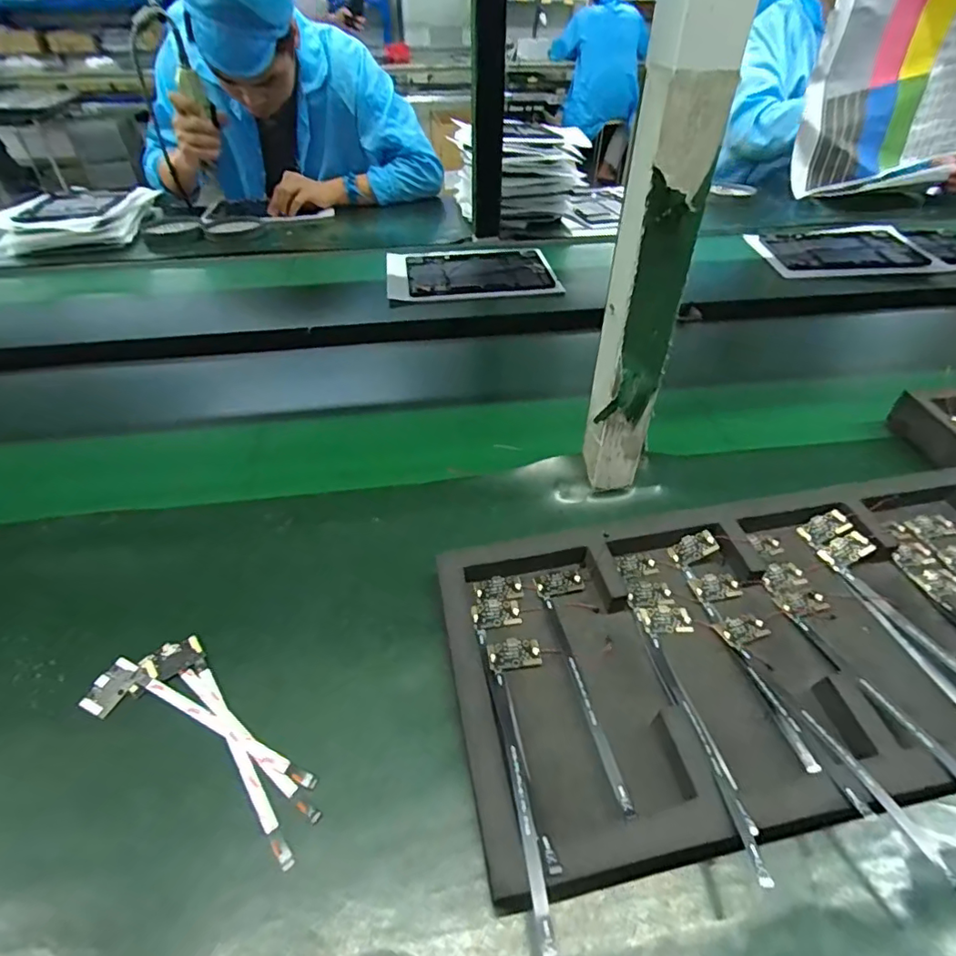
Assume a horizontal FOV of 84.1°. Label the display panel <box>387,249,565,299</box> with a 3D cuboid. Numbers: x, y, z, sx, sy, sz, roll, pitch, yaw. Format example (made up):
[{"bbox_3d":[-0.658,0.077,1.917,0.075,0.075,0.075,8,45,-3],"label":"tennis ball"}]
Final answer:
[{"bbox_3d":[-0.013,-0.353,0.900,0.272,0.011,0.188,-4,44,-4],"label":"display panel"}]

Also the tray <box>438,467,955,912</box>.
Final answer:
[{"bbox_3d":[0.221,0.119,0.374,0.482,0.039,0.239,-8,44,-8],"label":"tray"}]

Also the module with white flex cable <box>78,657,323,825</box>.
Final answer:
[{"bbox_3d":[-0.177,0.168,0.344,0.184,0.018,0.035,16,46,16],"label":"module with white flex cable"}]

